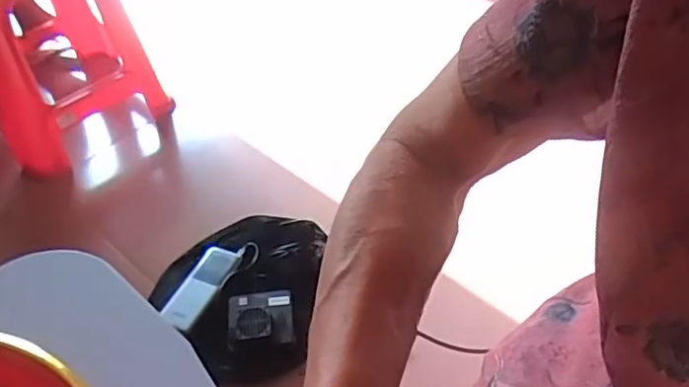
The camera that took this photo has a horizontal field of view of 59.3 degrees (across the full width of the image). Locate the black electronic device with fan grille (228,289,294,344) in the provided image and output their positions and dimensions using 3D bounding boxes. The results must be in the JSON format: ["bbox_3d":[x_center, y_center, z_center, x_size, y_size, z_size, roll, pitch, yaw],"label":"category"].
[{"bbox_3d":[-0.102,0.148,0.729,0.078,0.015,0.067,-3,46,0],"label":"black electronic device with fan grille"}]

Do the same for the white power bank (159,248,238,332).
[{"bbox_3d":[-0.182,0.114,0.772,0.052,0.014,0.121,15,49,17],"label":"white power bank"}]

